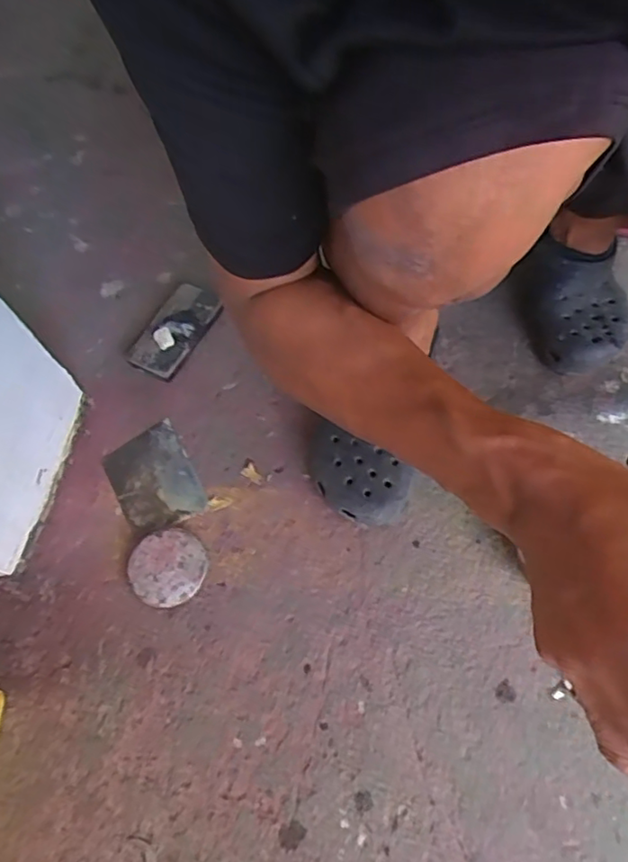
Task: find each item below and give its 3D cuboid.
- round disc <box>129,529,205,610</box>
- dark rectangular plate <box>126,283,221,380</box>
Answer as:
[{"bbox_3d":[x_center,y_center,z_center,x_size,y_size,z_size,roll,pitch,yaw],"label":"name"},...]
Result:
[{"bbox_3d":[-0.146,0.135,0.592,0.073,0.022,0.076,-1,66,3],"label":"round disc"},{"bbox_3d":[-0.167,-0.123,0.711,0.066,0.018,0.127,25,69,14],"label":"dark rectangular plate"}]

